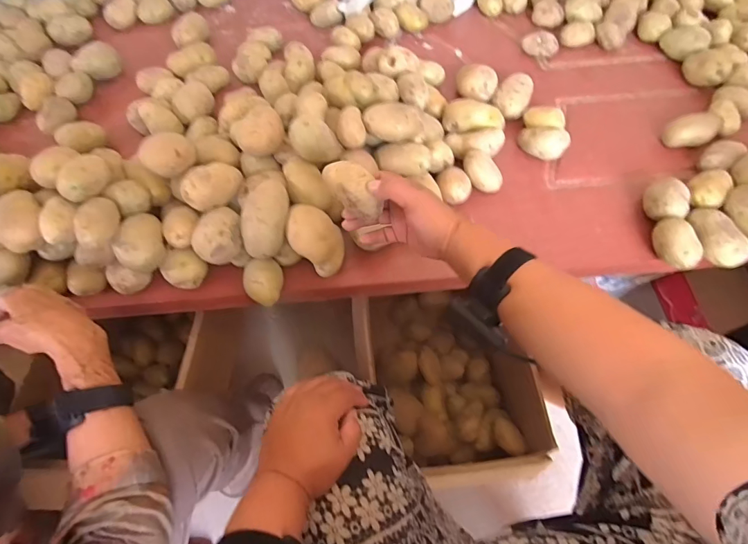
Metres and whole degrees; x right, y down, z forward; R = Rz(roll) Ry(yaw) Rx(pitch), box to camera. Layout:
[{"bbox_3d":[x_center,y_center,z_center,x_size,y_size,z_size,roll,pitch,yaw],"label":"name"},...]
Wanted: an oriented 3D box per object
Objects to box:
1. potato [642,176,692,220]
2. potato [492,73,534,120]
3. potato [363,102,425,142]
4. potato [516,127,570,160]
[{"bbox_3d":[0.429,-0.102,0.616,0.057,0.051,0.063,-40,70,-18],"label":"potato"},{"bbox_3d":[0.241,-0.301,0.718,0.056,0.053,0.074,24,65,11],"label":"potato"},{"bbox_3d":[0.031,-0.211,0.589,0.087,0.038,0.043,1,63,0],"label":"potato"},{"bbox_3d":[0.277,-0.215,0.678,0.077,0.048,0.050,24,65,11],"label":"potato"}]

